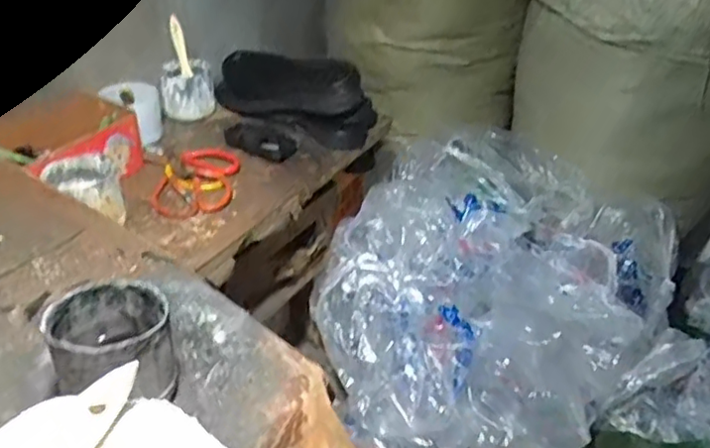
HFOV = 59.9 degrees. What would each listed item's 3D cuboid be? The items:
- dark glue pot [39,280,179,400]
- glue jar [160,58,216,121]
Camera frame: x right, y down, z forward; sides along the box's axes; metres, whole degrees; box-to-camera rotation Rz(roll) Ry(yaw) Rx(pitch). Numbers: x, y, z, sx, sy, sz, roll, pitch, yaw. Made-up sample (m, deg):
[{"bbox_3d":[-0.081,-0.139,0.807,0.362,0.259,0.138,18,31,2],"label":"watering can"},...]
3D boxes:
[{"bbox_3d":[-0.194,0.106,0.501,0.090,0.090,0.098,-1,34,-4],"label":"dark glue pot"},{"bbox_3d":[-0.296,-0.235,1.087,0.091,0.070,0.082,-11,36,-17],"label":"glue jar"}]

